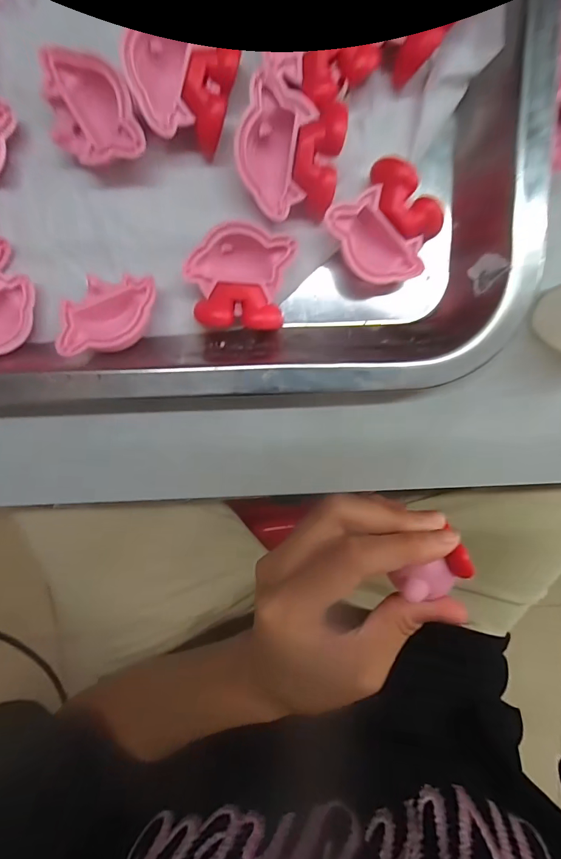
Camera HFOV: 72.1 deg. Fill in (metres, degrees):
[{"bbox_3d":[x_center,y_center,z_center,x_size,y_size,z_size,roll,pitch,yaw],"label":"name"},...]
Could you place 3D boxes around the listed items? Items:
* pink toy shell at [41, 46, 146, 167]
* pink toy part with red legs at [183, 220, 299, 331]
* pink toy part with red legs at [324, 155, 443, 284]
[{"bbox_3d":[-0.061,-0.102,0.126,0.026,0.017,0.036,-25,99,3],"label":"pink toy shell"},{"bbox_3d":[-0.014,-0.052,0.134,0.034,0.010,0.033,10,99,-3],"label":"pink toy part with red legs"},{"bbox_3d":[0.037,-0.068,0.134,0.034,0.015,0.033,41,96,-7],"label":"pink toy part with red legs"}]

